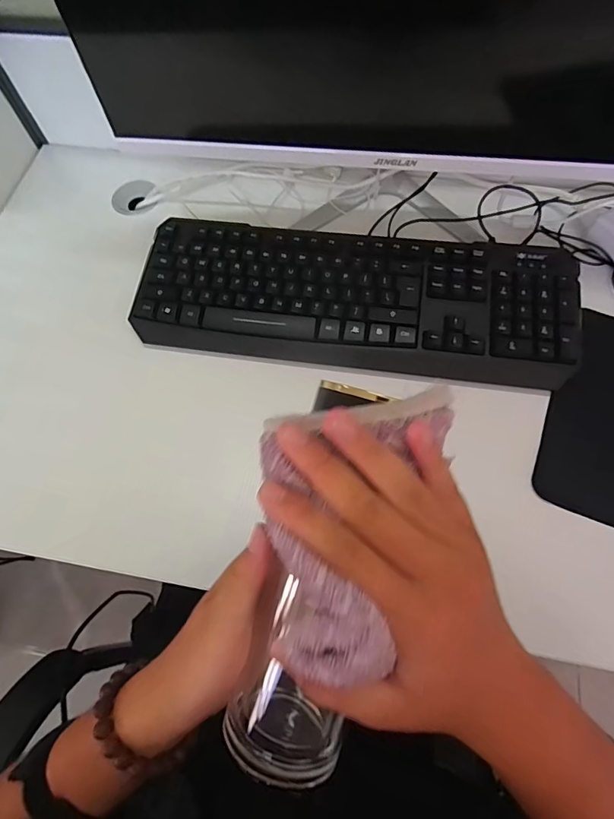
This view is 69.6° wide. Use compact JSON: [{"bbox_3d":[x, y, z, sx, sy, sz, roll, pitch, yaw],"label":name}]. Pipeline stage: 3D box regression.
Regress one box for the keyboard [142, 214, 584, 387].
[{"bbox_3d":[0.044,-0.113,0.444,0.429,0.026,0.151,6,66,5],"label":"keyboard"}]

